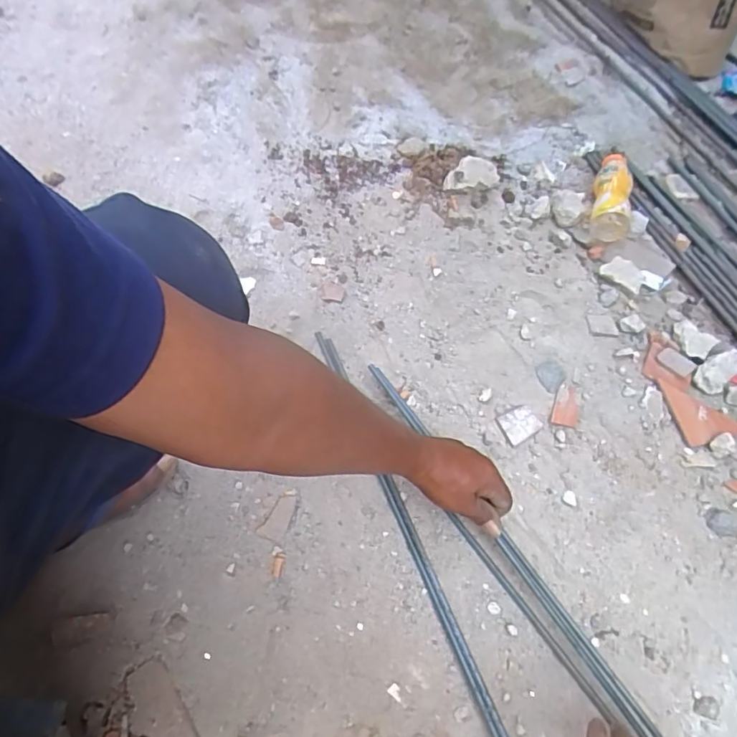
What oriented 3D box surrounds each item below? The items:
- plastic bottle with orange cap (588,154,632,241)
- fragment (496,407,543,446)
[{"bbox_3d":[0.404,-0.290,0.871,0.062,0.061,0.172,14,64,7],"label":"plastic bottle with orange cap"},{"bbox_3d":[0.201,0.073,0.701,0.054,0.005,0.042,-31,68,-14],"label":"fragment"}]

